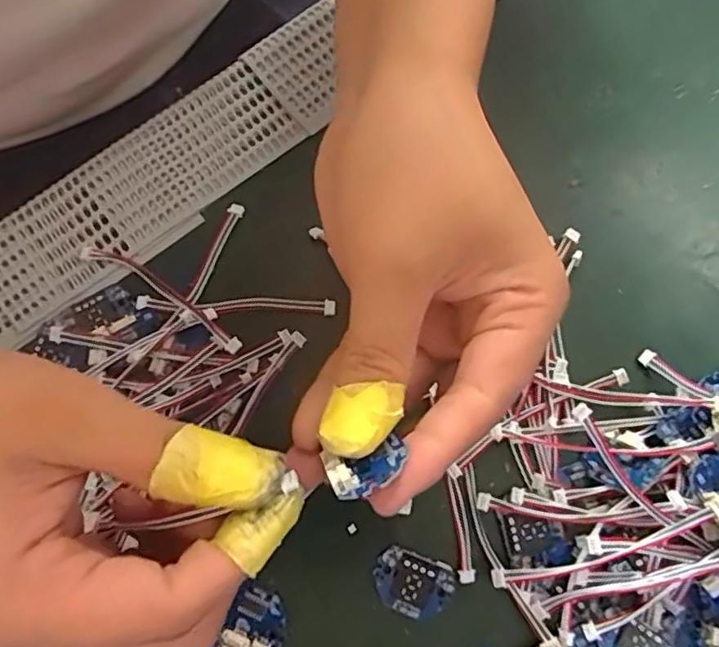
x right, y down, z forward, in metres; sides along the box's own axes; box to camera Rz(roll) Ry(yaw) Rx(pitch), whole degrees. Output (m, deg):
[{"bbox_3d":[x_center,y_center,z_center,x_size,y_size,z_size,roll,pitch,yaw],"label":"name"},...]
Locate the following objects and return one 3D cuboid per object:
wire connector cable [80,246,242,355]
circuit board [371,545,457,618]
[{"bbox_3d":[-0.083,-0.013,0.264,0.082,0.005,0.011,32,77,5],"label":"wire connector cable"},{"bbox_3d":[0.020,0.099,0.237,0.030,0.005,0.022,18,76,2],"label":"circuit board"}]

